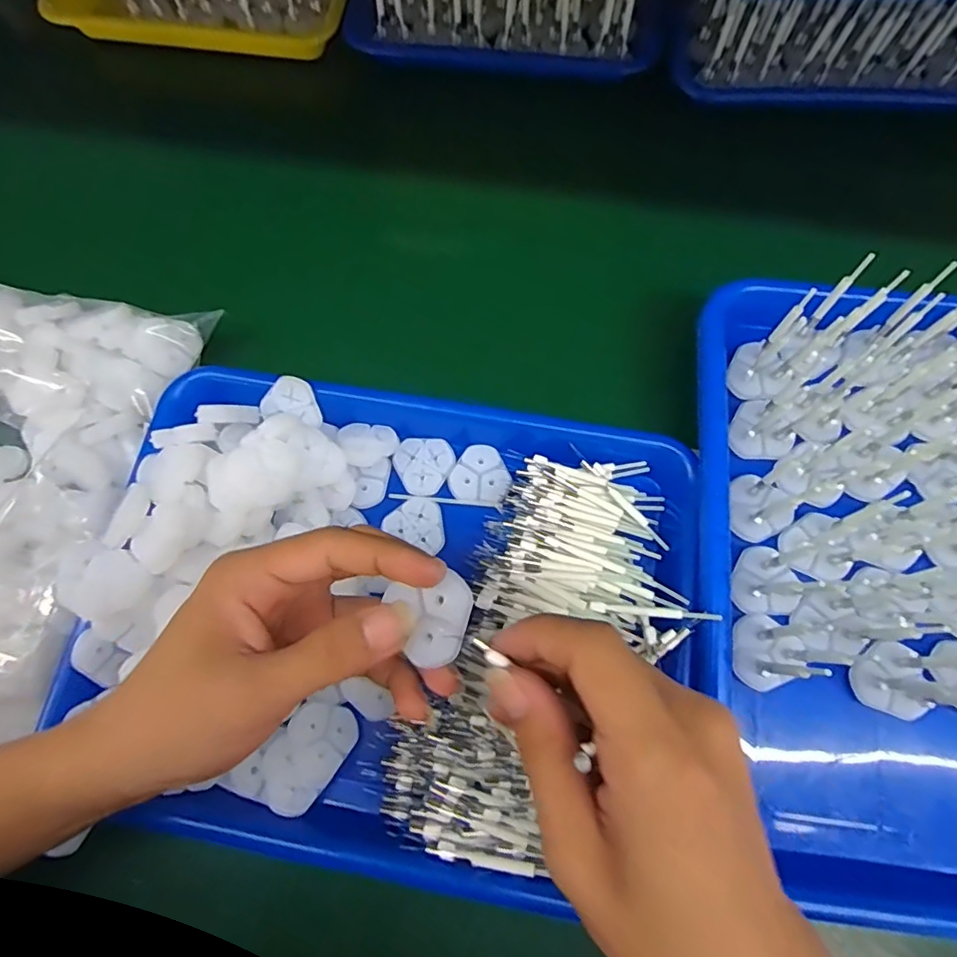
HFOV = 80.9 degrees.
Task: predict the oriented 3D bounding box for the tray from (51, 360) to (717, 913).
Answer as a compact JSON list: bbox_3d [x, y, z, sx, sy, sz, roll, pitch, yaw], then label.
[{"bbox_3d":[-0.046,0.068,0.304,0.321,0.049,0.247,8,73,4],"label":"tray"}]

